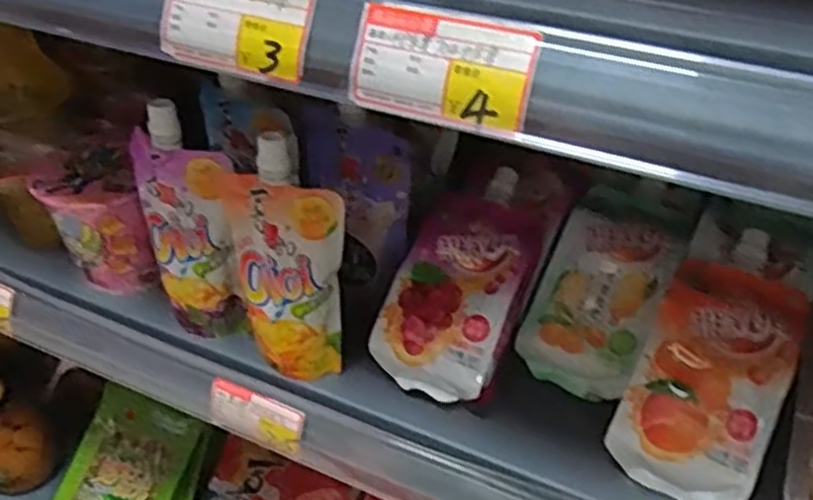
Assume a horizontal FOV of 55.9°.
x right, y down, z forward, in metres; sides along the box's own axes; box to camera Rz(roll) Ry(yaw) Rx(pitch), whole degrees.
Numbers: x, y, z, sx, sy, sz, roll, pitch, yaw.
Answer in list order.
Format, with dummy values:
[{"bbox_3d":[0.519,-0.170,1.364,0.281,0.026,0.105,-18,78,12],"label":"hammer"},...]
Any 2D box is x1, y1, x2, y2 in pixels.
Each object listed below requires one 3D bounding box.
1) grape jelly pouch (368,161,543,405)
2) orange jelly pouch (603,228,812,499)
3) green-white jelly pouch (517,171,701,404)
[{"bbox_3d":[0.041,0.020,0.516,0.080,0.038,0.160,17,70,23],"label":"grape jelly pouch"},{"bbox_3d":[0.183,0.066,0.452,0.078,0.031,0.160,23,74,21],"label":"orange jelly pouch"},{"bbox_3d":[0.137,0.018,0.508,0.077,0.033,0.157,24,76,25],"label":"green-white jelly pouch"}]

